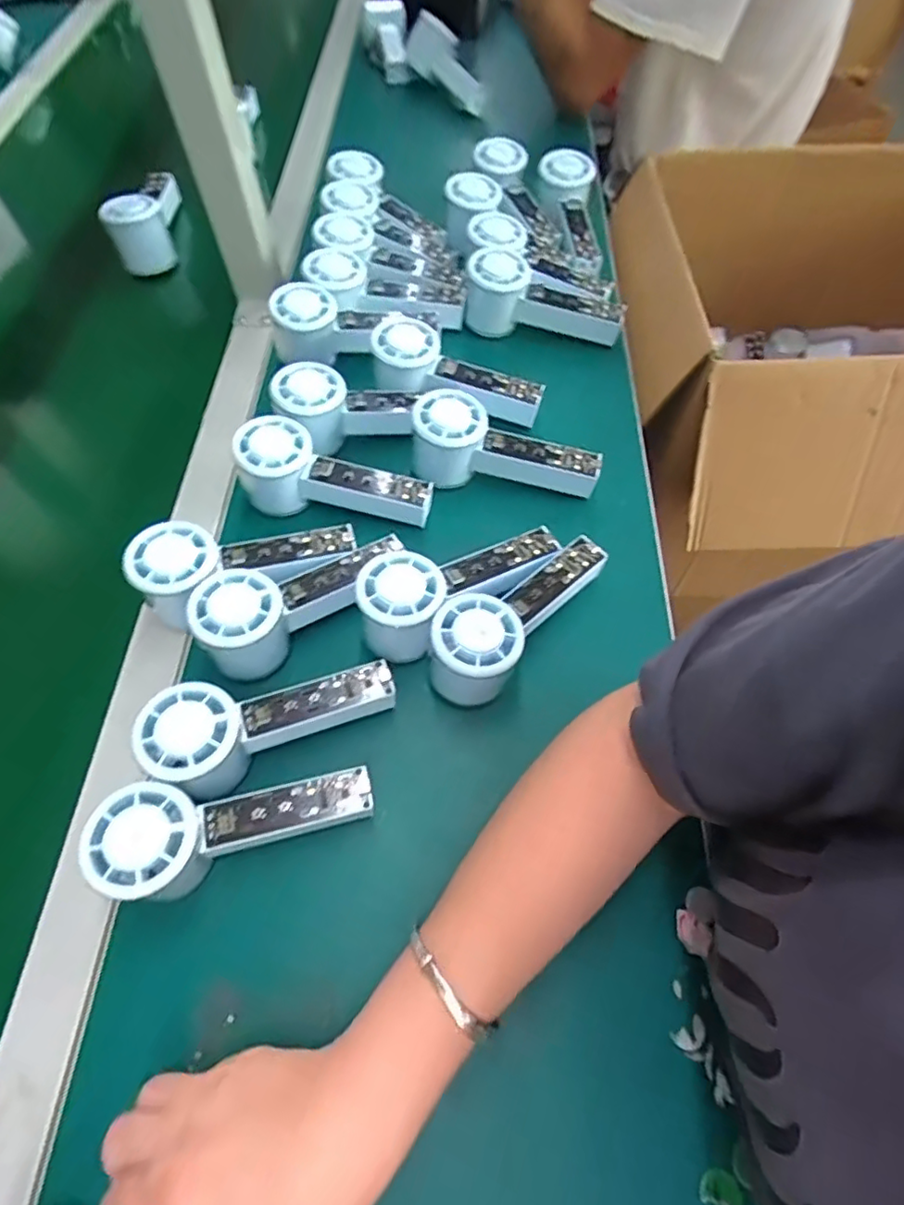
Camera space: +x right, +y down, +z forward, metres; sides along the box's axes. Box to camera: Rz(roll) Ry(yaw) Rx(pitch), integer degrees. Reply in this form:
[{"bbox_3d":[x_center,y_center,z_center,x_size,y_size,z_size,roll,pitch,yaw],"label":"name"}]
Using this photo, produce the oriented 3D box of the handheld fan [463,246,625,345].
[{"bbox_3d":[0.089,-0.288,0.573,0.149,0.056,0.057,15,62,9],"label":"handheld fan"}]

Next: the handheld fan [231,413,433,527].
[{"bbox_3d":[-0.094,-0.093,0.479,0.153,0.060,0.055,17,61,-5],"label":"handheld fan"}]

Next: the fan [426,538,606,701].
[{"bbox_3d":[0.043,0.004,0.413,0.059,0.058,0.160,35,66,18],"label":"fan"}]

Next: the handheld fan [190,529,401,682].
[{"bbox_3d":[-0.104,-0.009,0.420,0.145,0.055,0.055,-34,65,-17],"label":"handheld fan"}]

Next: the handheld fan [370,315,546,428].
[{"bbox_3d":[0.003,-0.197,0.527,0.153,0.040,0.057,21,62,-3],"label":"handheld fan"}]

